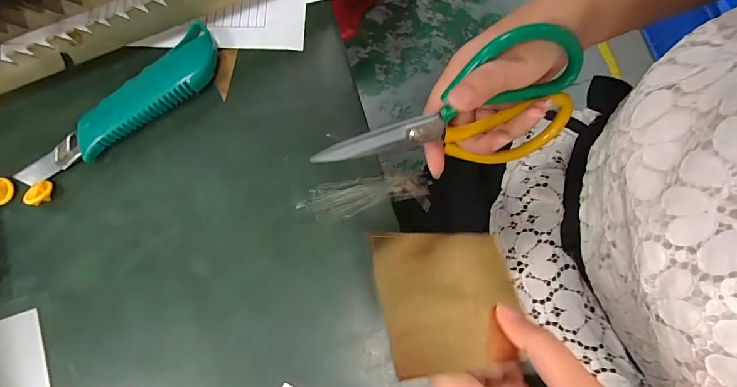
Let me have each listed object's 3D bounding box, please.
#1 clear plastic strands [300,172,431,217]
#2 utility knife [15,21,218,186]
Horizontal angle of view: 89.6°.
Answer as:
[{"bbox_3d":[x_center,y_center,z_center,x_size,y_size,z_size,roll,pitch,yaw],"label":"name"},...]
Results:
[{"bbox_3d":[0.000,0.002,0.293,0.099,0.015,0.030,-7,79,-3],"label":"clear plastic strands"},{"bbox_3d":[-0.186,-0.062,0.283,0.174,0.019,0.042,-42,82,-9],"label":"utility knife"}]

